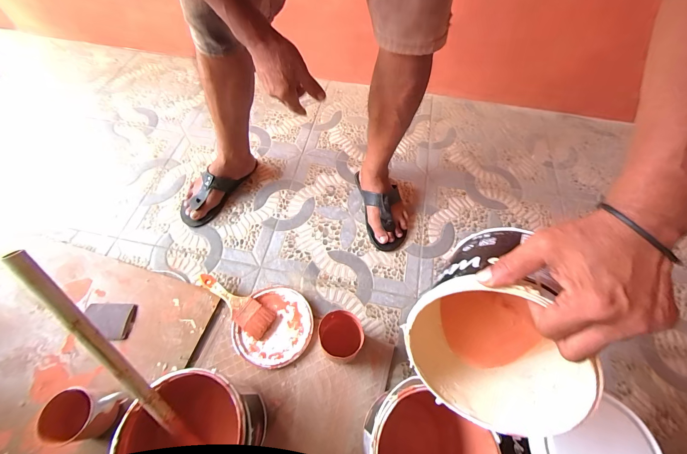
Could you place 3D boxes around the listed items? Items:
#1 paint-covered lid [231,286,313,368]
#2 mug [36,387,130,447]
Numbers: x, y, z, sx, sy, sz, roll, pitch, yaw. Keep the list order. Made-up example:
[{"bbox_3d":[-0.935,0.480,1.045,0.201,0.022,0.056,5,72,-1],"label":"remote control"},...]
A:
[{"bbox_3d":[-0.153,0.225,0.679,0.161,0.018,0.173,1,59,-2],"label":"paint-covered lid"},{"bbox_3d":[-0.474,0.349,0.550,0.097,0.099,0.082,5,59,1],"label":"mug"}]

